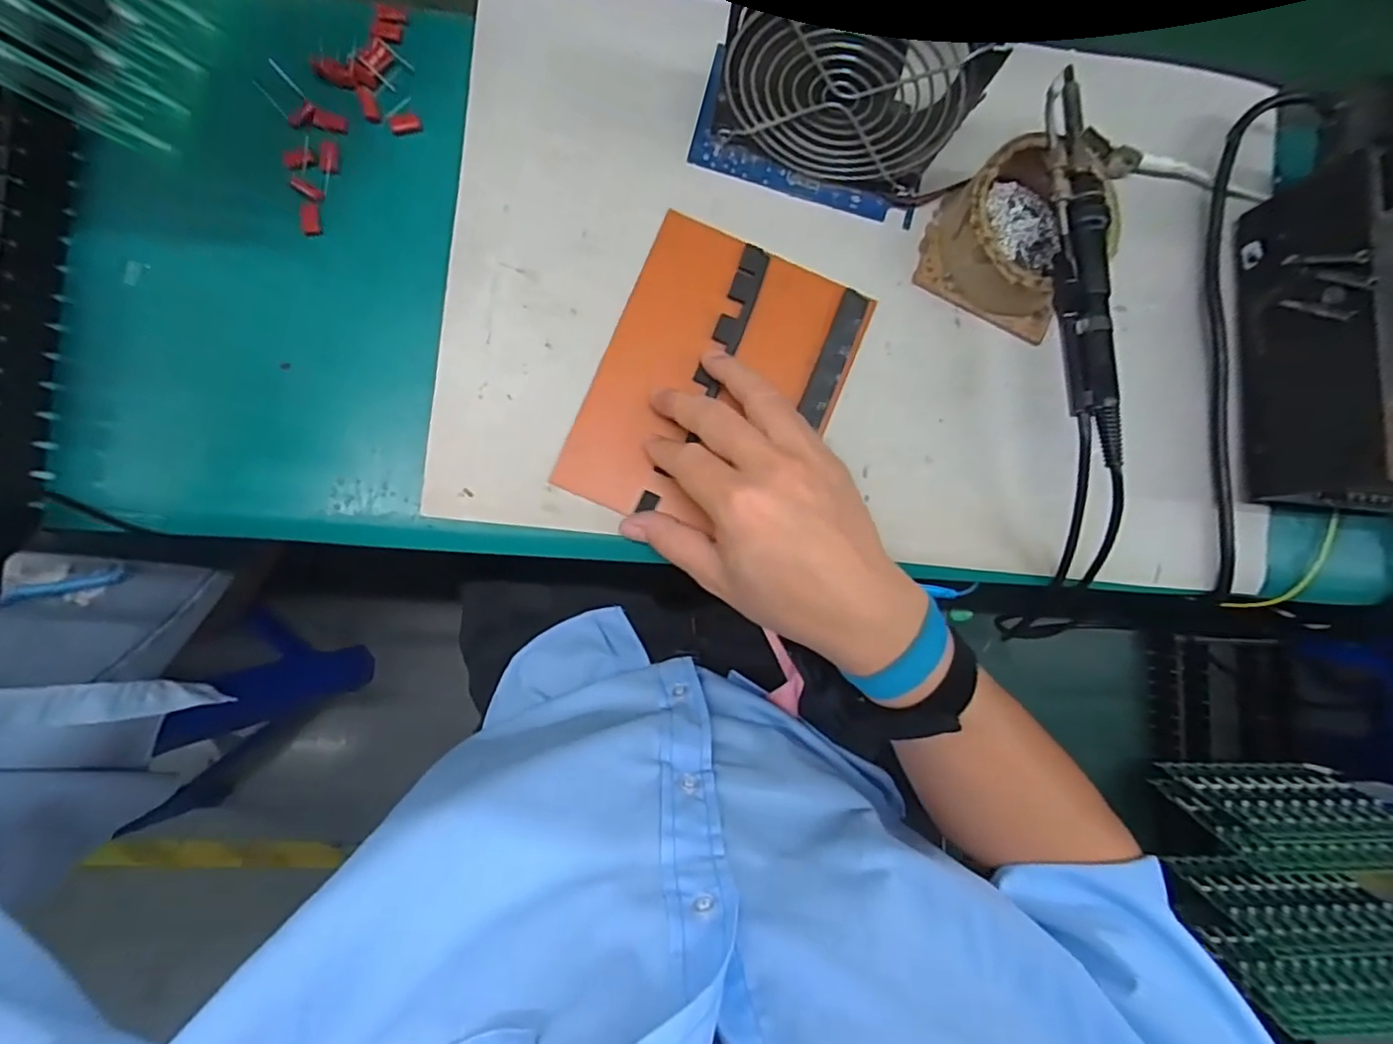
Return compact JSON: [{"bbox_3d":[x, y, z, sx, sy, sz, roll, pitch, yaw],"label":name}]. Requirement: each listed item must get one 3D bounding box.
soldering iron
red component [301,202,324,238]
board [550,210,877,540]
[{"bbox_3d":[0.196,-0.133,0.314,0.027,0.021,0.203,-2,86,-5],"label":"soldering iron"},{"bbox_3d":[-0.209,-0.165,0.334,0.009,0.004,0.019,-6,89,-5],"label":"red component"},{"bbox_3d":[0.012,-0.075,0.348,0.130,0.010,0.168,23,87,-4],"label":"board"}]

